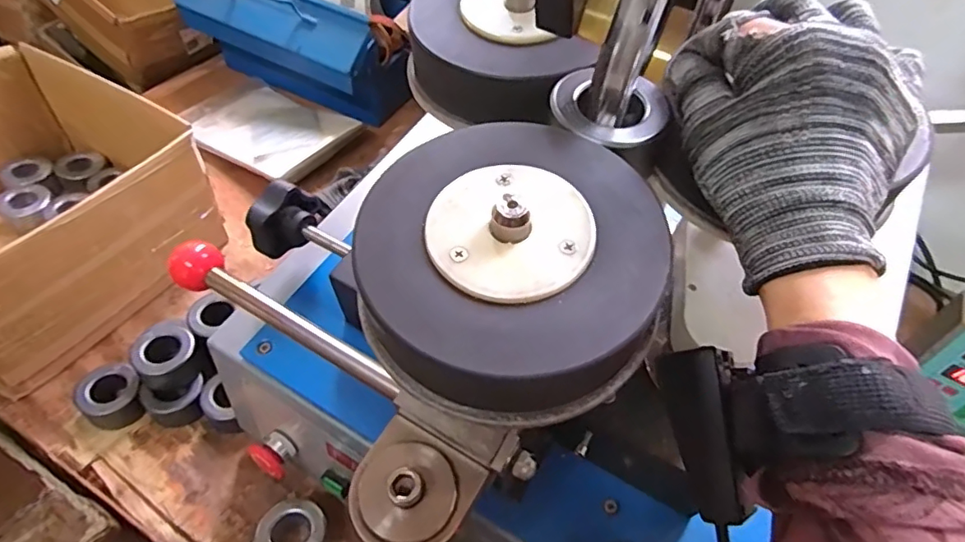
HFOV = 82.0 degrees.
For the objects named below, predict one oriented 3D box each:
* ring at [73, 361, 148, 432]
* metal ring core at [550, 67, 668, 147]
[{"bbox_3d":[-0.393,0.134,0.591,0.058,0.036,0.062,3,49,-3],"label":"ring"},{"bbox_3d":[0.064,-0.084,0.282,0.058,0.011,0.050,17,50,9],"label":"metal ring core"}]

